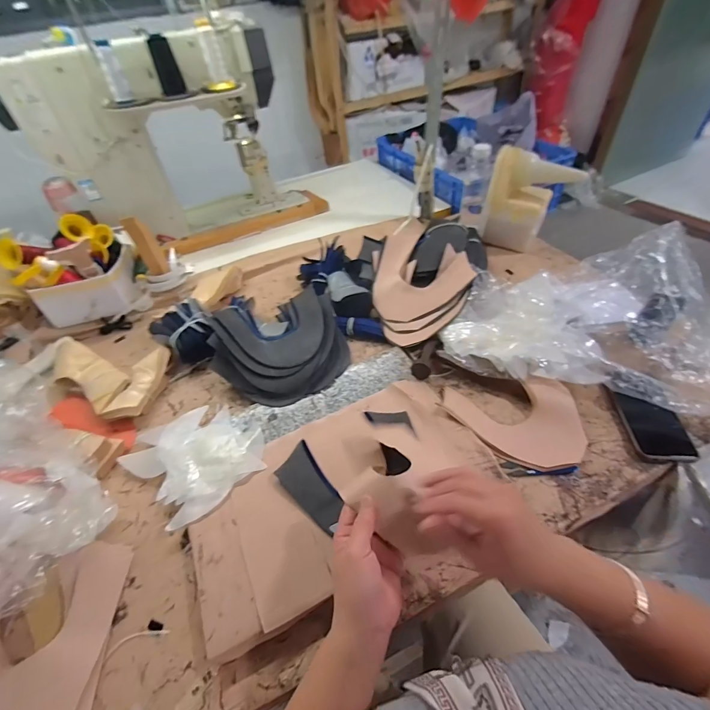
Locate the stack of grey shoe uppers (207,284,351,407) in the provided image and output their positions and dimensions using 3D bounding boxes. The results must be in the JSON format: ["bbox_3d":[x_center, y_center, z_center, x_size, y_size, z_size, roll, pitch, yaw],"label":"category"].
[{"bbox_3d":[-0.143,-0.018,0.628,0.252,0.077,0.215,-20,48,-12],"label":"stack of grey shoe uppers"}]

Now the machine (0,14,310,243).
[{"bbox_3d":[-0.468,-0.524,0.880,0.589,0.403,0.185,-24,49,-16],"label":"machine"}]

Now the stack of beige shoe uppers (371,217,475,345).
[{"bbox_3d":[0.137,-0.147,0.716,0.195,0.076,0.278,-4,47,2],"label":"stack of beige shoe uppers"}]

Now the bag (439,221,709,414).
[{"bbox_3d":[0.367,-0.060,0.572,0.421,0.130,0.281,2,47,8],"label":"bag"}]

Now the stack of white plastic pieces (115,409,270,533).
[{"bbox_3d":[-0.239,0.148,0.528,0.188,0.027,0.160,31,57,30],"label":"stack of white plastic pieces"}]

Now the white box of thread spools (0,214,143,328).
[{"bbox_3d":[-0.623,-0.192,0.775,0.225,0.146,0.219,-27,50,-18],"label":"white box of thread spools"}]

